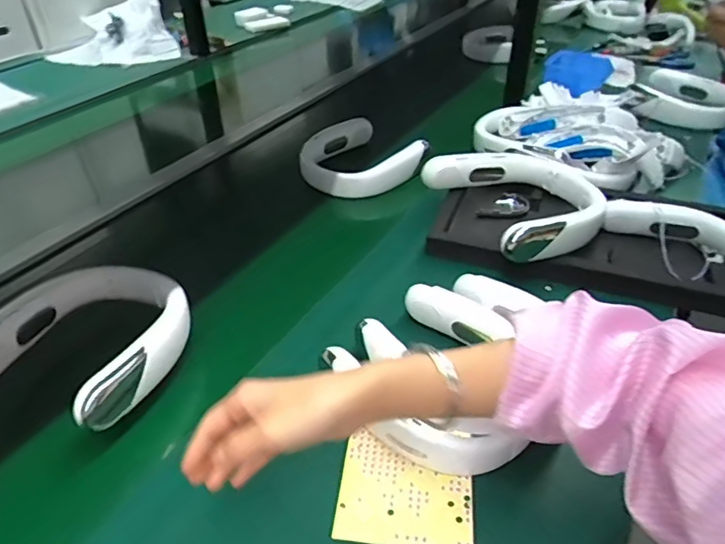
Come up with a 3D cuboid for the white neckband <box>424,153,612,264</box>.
[{"bbox_3d":[0.220,-0.102,0.809,0.195,0.075,0.220,-18,42,-23],"label":"white neckband"}]

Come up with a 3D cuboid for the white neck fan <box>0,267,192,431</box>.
[{"bbox_3d":[-0.294,0.071,0.588,0.201,0.059,0.195,10,39,11],"label":"white neck fan"}]

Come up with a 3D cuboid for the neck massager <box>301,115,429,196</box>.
[{"bbox_3d":[-0.001,-0.206,0.977,0.221,0.062,0.191,6,38,7],"label":"neck massager"}]

